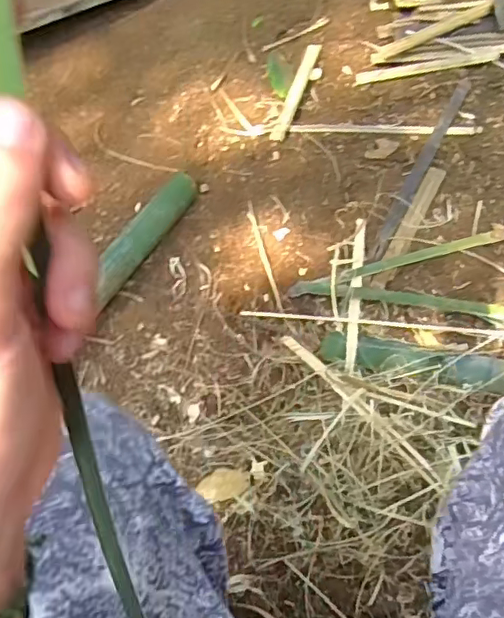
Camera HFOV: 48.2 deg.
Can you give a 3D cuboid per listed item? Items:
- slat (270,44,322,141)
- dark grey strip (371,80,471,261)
[{"bbox_3d":[0.086,-0.420,1.082,0.029,0.010,0.243,13,67,22],"label":"slat"},{"bbox_3d":[0.295,-0.248,0.977,0.026,0.013,0.393,24,72,19],"label":"dark grey strip"}]

